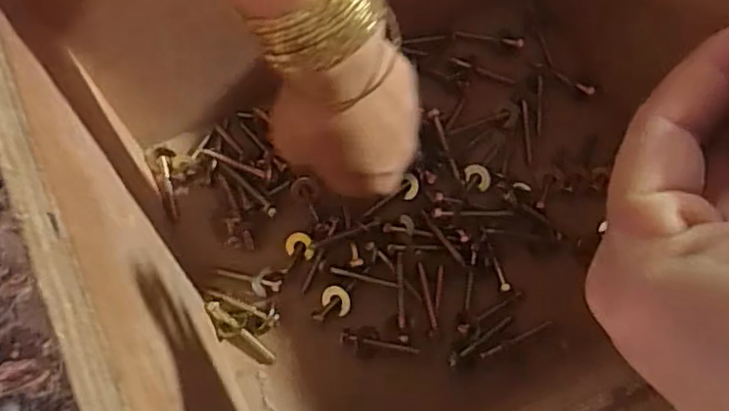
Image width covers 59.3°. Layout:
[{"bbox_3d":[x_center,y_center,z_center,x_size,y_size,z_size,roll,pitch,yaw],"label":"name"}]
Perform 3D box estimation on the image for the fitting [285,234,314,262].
[{"bbox_3d":[-0.041,0.025,0.397,0.016,0.006,0.016,-11,74,-5],"label":"fitting"}]

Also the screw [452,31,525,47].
[{"bbox_3d":[0.087,-0.117,0.452,0.049,0.005,0.005,11,73,1],"label":"screw"}]

